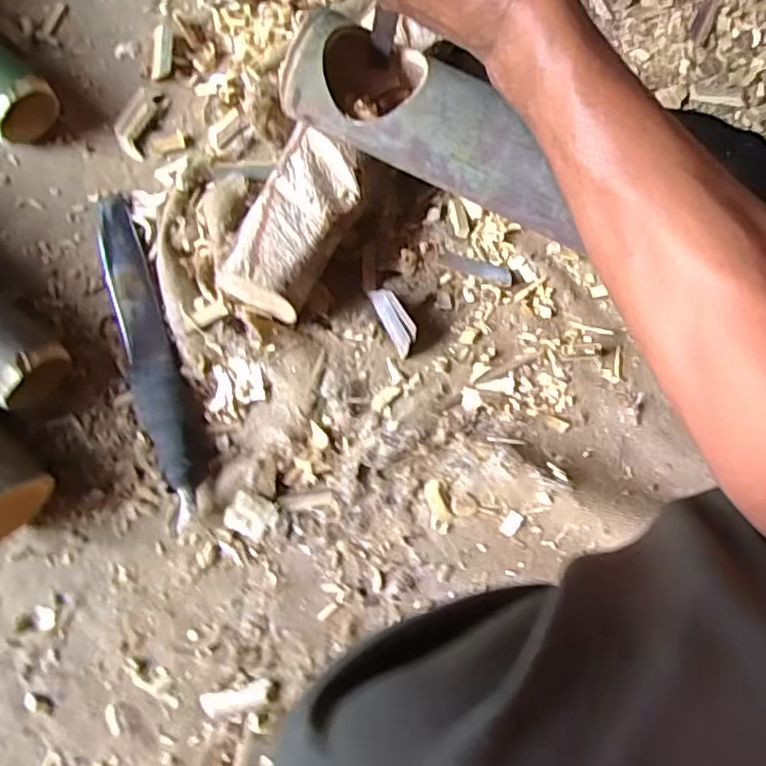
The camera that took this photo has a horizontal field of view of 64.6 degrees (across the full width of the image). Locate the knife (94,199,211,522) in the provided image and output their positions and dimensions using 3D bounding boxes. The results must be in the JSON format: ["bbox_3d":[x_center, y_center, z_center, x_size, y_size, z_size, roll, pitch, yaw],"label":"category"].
[{"bbox_3d":[-0.191,-0.028,0.486,0.042,0.021,0.272,-22,80,-3],"label":"knife"}]

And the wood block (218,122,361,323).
[{"bbox_3d":[-0.069,-0.122,0.480,0.074,0.060,0.135,28,81,6],"label":"wood block"}]

